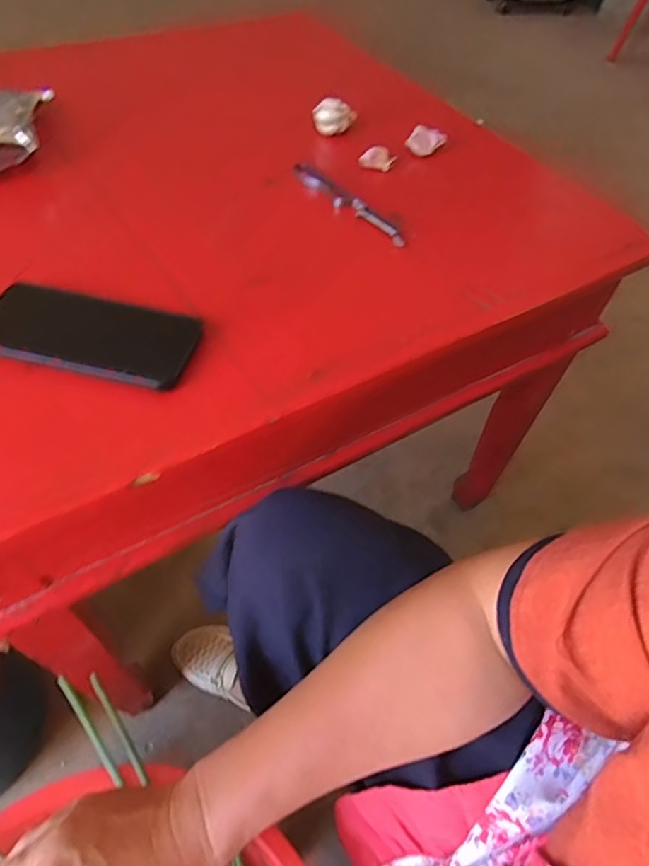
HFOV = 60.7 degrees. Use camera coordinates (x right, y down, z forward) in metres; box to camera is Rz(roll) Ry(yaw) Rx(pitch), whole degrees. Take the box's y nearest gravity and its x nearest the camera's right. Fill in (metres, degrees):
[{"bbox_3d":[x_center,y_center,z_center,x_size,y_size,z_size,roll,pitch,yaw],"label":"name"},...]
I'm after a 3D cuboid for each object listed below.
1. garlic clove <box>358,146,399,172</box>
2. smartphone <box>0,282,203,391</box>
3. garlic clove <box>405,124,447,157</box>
[{"bbox_3d":[0.062,-0.312,0.630,0.043,0.017,0.020,2,53,-4],"label":"garlic clove"},{"bbox_3d":[-0.183,-0.076,0.428,0.157,0.013,0.072,12,53,4],"label":"smartphone"},{"bbox_3d":[0.120,-0.343,0.652,0.042,0.019,0.032,16,53,7],"label":"garlic clove"}]

